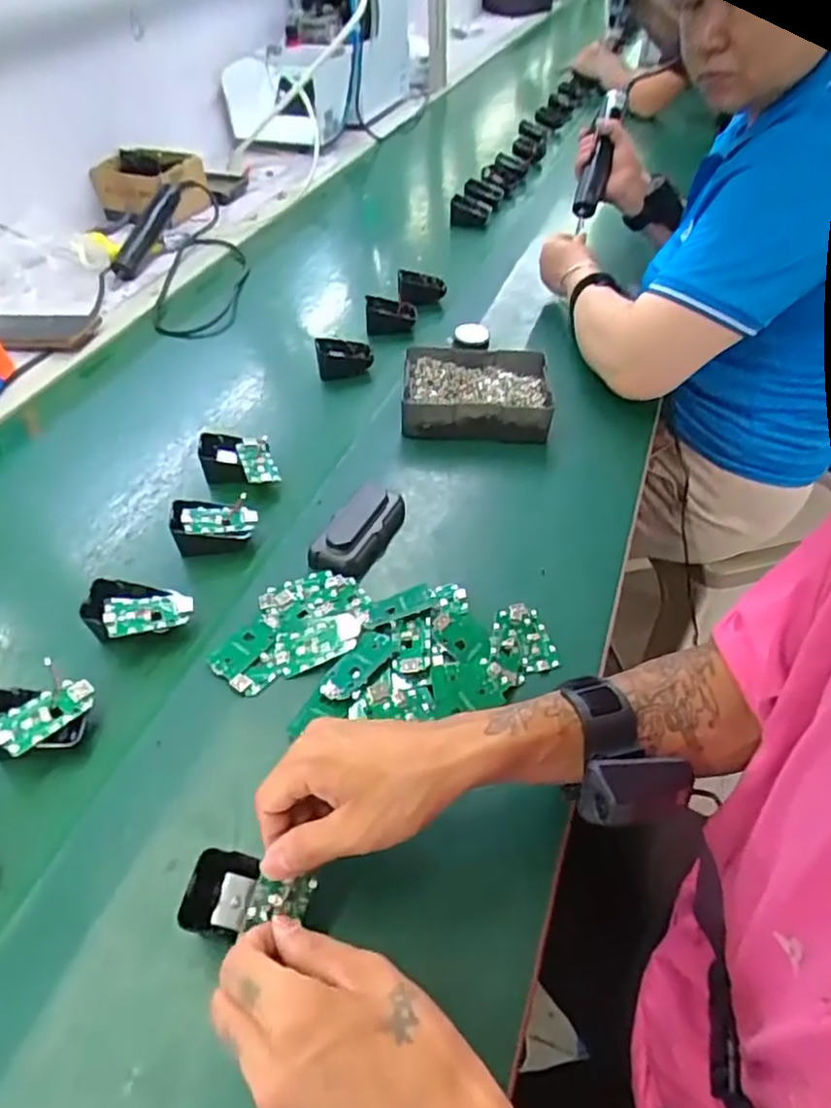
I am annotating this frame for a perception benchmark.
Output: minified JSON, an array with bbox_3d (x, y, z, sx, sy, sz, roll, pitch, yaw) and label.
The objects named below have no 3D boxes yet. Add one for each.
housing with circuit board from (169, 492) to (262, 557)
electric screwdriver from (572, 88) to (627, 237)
[{"bbox_3d":[-0.181,-0.026,0.608,0.072,0.038,0.047,-6,47,-4],"label":"housing with circuit board"},{"bbox_3d":[0.261,-0.566,0.952,0.030,0.040,0.201,15,87,14],"label":"electric screwdriver"}]

